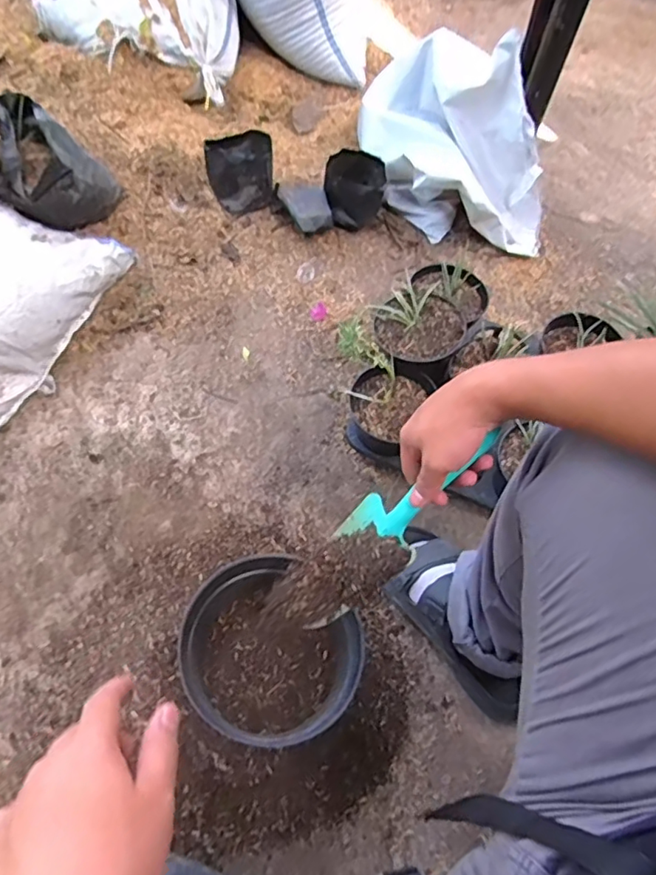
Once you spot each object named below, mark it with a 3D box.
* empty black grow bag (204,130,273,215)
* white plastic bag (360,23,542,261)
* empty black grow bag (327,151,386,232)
[{"bbox_3d":[-0.162,-0.498,1.027,0.120,0.099,0.102,-13,63,-11],"label":"empty black grow bag"},{"bbox_3d":[0.207,-0.537,0.999,0.200,0.253,0.428,-27,67,-18],"label":"white plastic bag"},{"bbox_3d":[0.049,-0.464,1.034,0.110,0.087,0.111,2,61,-3],"label":"empty black grow bag"}]

